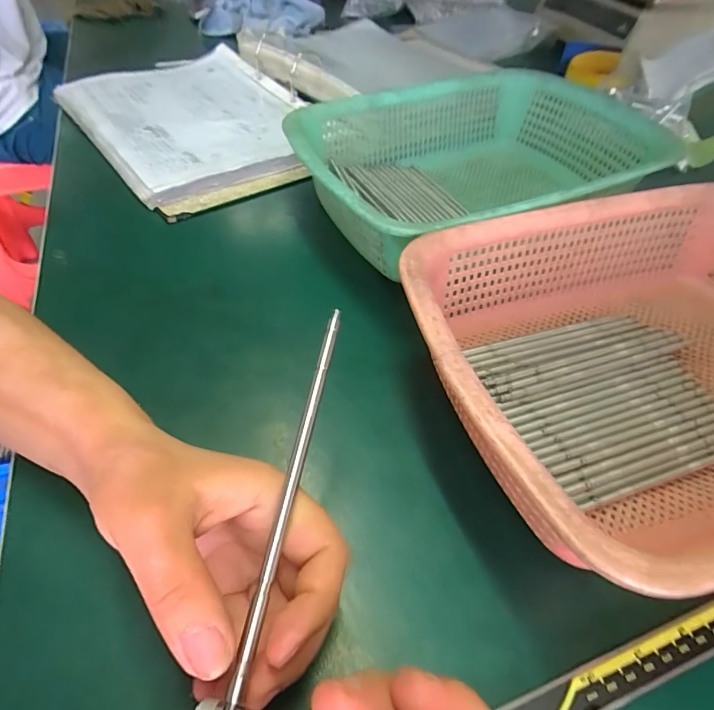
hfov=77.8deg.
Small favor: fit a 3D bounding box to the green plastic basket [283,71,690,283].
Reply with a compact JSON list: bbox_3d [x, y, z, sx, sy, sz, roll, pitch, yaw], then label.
[{"bbox_3d":[0.100,-0.168,0.407,0.298,0.082,0.227,-18,52,-17],"label":"green plastic basket"}]

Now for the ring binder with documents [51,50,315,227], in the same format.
[{"bbox_3d":[-0.192,-0.282,0.524,0.237,0.034,0.327,-31,57,-25],"label":"ring binder with documents"}]

